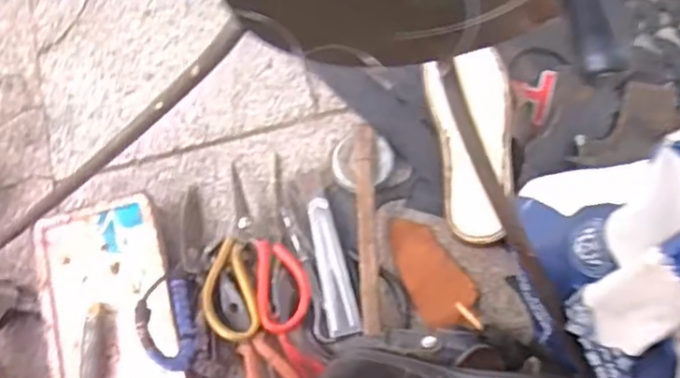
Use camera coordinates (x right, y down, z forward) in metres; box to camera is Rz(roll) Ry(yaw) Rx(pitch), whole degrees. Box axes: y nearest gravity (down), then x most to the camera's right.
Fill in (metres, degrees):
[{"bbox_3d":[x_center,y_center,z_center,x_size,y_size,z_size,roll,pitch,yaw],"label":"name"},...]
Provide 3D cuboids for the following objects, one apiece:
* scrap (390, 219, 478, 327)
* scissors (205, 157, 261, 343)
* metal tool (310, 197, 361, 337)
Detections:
[{"bbox_3d":[0.087,0.084,0.678,0.060,0.008,0.113,-34,72,-8],"label":"scrap"},{"bbox_3d":[-0.109,0.061,0.666,0.049,0.032,0.180,-6,70,-2],"label":"scissors"},{"bbox_3d":[-0.008,0.077,0.672,0.029,0.010,0.141,-10,70,-4],"label":"metal tool"}]

